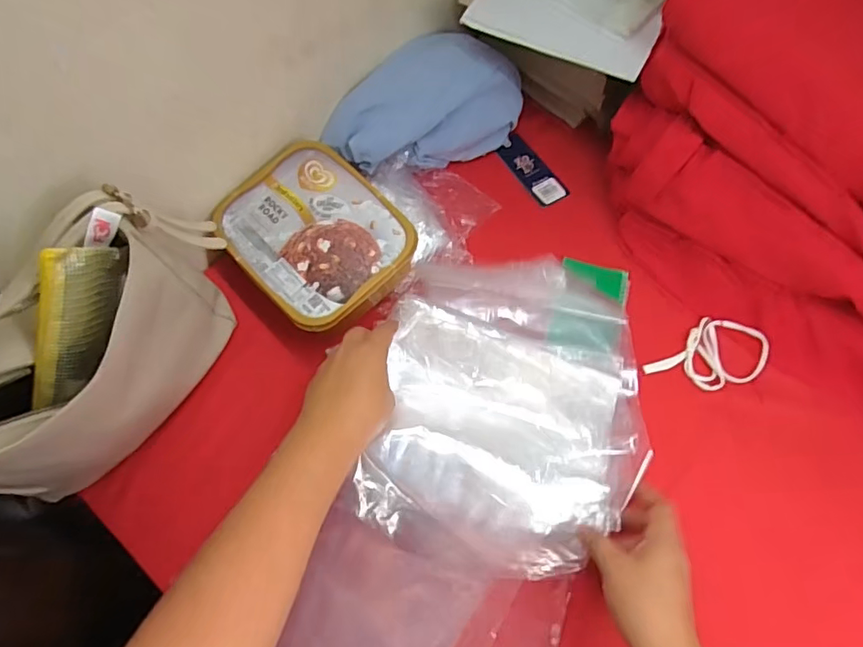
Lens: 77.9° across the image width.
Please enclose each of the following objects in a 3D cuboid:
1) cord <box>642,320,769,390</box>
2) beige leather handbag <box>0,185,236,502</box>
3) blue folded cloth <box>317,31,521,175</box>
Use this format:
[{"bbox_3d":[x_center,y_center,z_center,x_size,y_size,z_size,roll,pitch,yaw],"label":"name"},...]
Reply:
[{"bbox_3d":[0.318,0.043,0.606,0.128,0.023,0.083,-34,69,-19],"label":"cord"},{"bbox_3d":[-0.299,0.042,0.471,0.136,0.211,0.288,32,65,13],"label":"beige leather handbag"},{"bbox_3d":[0.003,-0.270,0.678,0.270,0.123,0.089,-21,66,-14],"label":"blue folded cloth"}]

